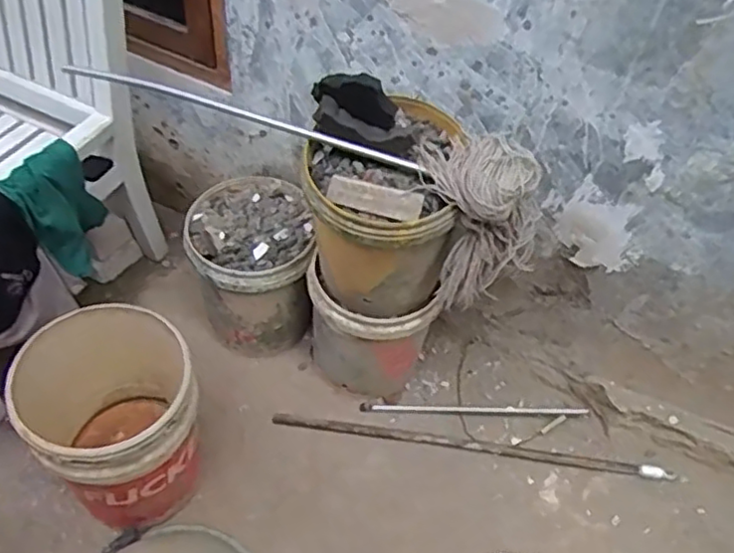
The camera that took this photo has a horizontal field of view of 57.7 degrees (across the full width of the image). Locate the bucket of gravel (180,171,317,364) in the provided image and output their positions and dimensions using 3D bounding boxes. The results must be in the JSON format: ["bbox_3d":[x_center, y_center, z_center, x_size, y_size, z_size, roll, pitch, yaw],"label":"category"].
[{"bbox_3d":[-0.290,-0.017,1.680,0.278,0.372,0.301,3,49,-3],"label":"bucket of gravel"}]

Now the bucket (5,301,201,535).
[{"bbox_3d":[-0.498,0.298,1.337,0.309,0.385,0.314,3,49,-3],"label":"bucket"}]

